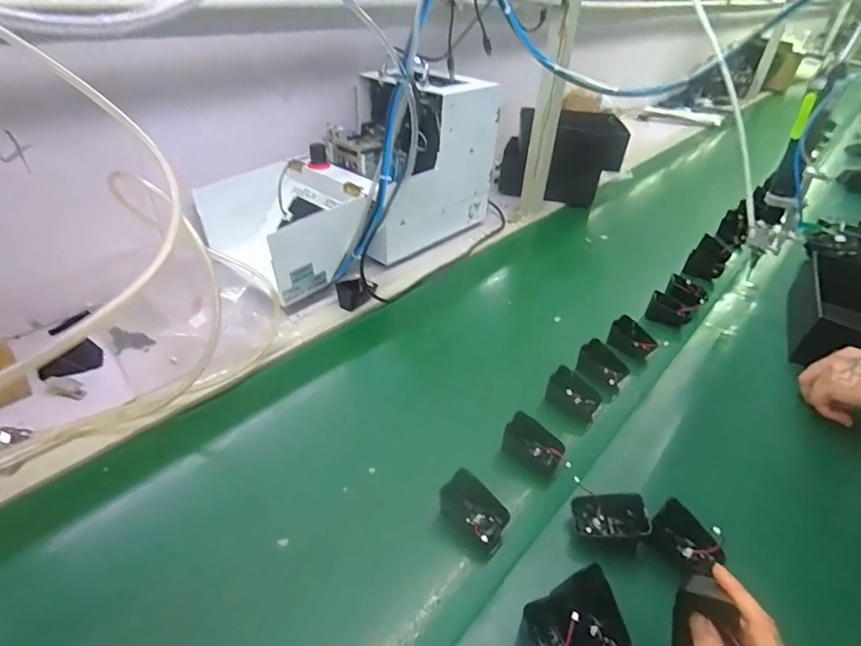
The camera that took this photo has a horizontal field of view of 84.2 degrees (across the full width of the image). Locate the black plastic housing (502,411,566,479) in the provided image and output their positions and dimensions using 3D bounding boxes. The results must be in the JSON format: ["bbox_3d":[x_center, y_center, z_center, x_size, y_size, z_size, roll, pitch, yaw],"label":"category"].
[{"bbox_3d":[0.120,0.140,0.549,0.070,0.032,0.039,27,43,28],"label":"black plastic housing"}]

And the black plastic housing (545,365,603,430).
[{"bbox_3d":[0.186,0.092,0.616,0.066,0.034,0.044,27,43,29],"label":"black plastic housing"}]

